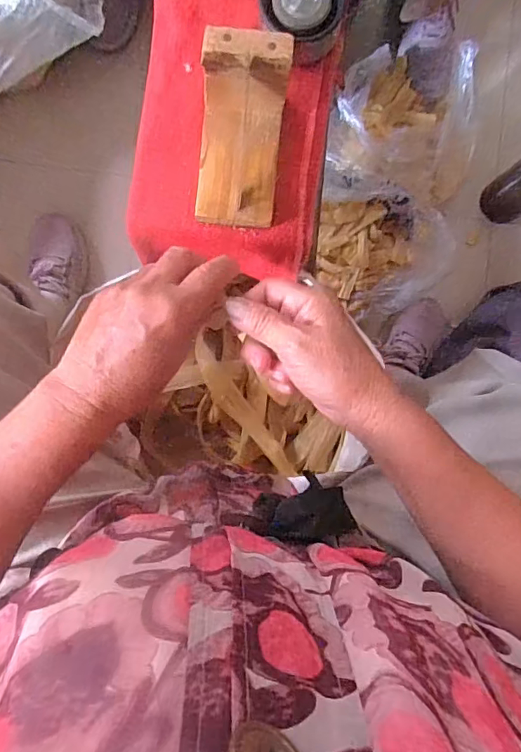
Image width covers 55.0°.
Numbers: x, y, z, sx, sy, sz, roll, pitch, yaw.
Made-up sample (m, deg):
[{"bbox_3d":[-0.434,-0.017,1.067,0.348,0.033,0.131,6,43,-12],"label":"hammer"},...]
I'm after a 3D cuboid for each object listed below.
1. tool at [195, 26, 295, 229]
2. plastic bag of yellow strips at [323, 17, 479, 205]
[{"bbox_3d":[-0.014,-0.170,0.355,0.059,0.070,0.103,6,88,-3],"label":"tool"},{"bbox_3d":[0.207,-0.396,0.749,0.210,0.132,0.267,-5,89,-3],"label":"plastic bag of yellow strips"}]

